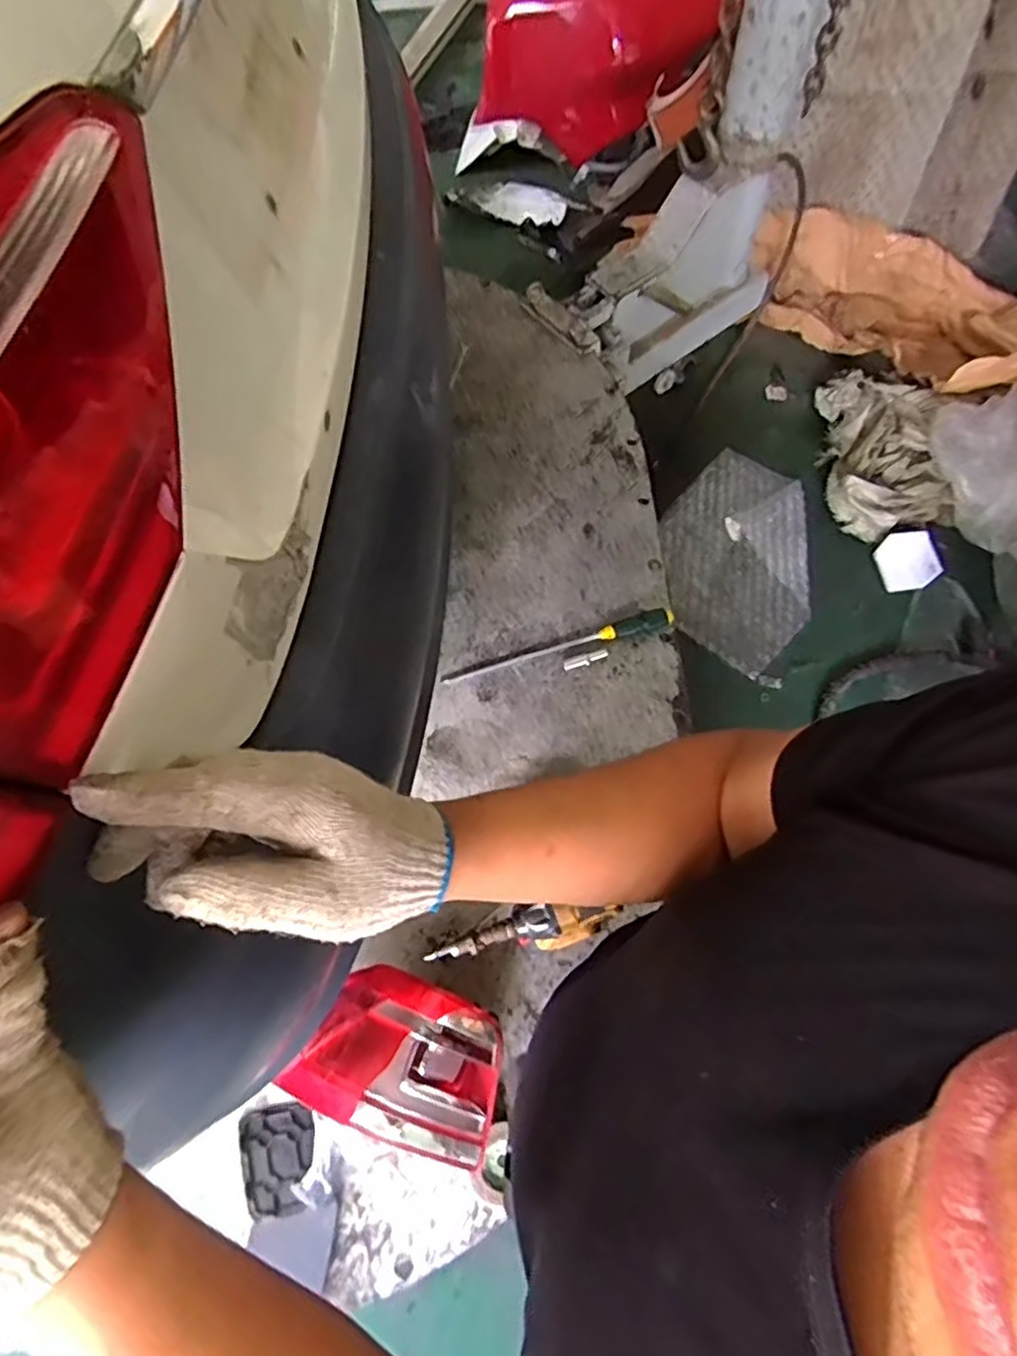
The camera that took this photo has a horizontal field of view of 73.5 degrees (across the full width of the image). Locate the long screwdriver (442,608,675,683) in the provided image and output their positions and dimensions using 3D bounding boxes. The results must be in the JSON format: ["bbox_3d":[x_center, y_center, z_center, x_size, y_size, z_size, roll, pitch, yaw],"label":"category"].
[{"bbox_3d":[0.089,-0.054,1.154,0.398,0.031,0.037,-16,66,-5],"label":"long screwdriver"}]

